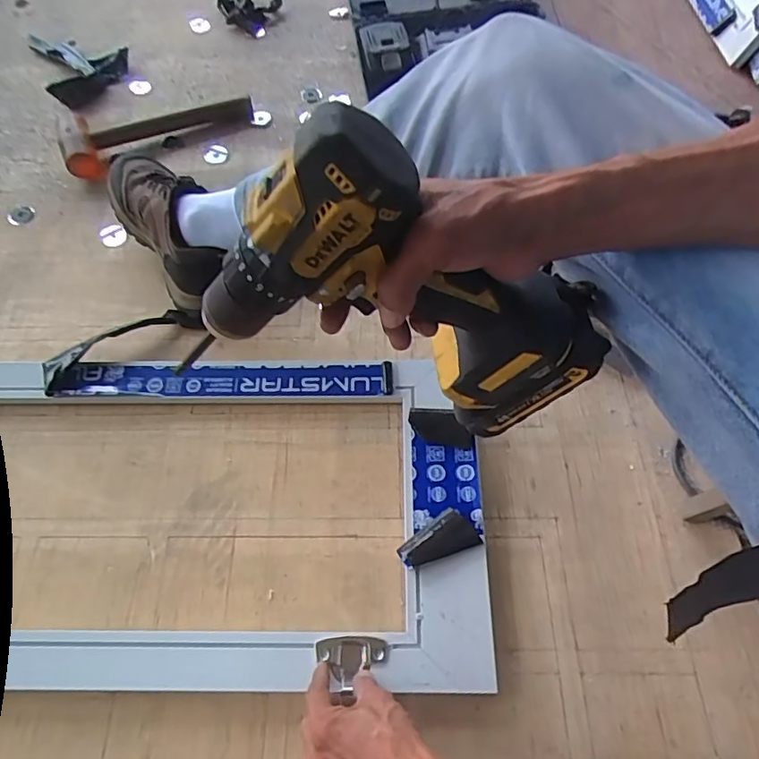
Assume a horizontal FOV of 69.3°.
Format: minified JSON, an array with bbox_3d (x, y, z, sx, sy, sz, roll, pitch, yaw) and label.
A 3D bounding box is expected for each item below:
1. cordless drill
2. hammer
[{"bbox_3d":[0.015,-0.044,0.337,0.228,0.141,0.067,28,54,-33],"label":"cordless drill"},{"bbox_3d":[-0.327,-0.375,0.819,0.282,0.042,0.090,-19,62,-10],"label":"hammer"}]

